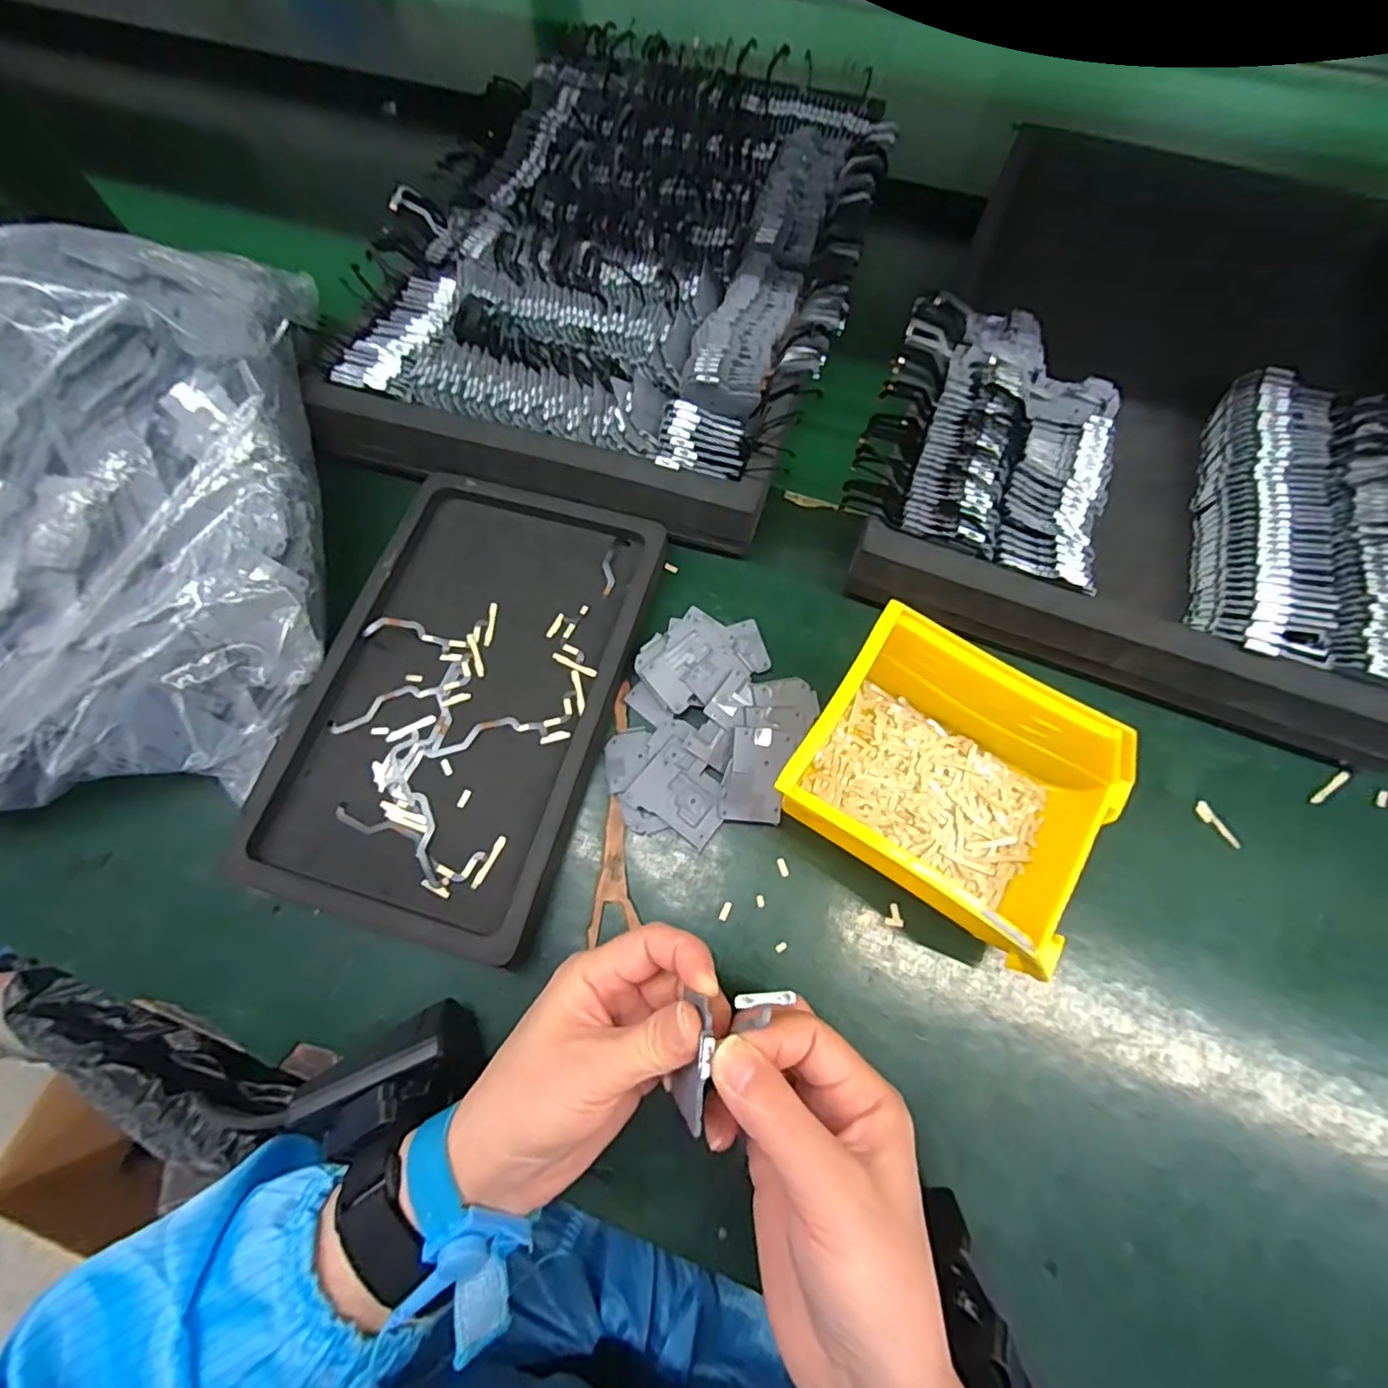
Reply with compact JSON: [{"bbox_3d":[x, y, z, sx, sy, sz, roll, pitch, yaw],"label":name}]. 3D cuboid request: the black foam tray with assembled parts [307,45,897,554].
[{"bbox_3d":[-0.045,-0.301,0.430,0.306,0.068,0.415,14,69,6],"label":"black foam tray with assembled parts"}]

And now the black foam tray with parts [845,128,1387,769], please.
[{"bbox_3d":[0.285,-0.174,0.372,0.316,0.070,0.384,21,69,9],"label":"black foam tray with parts"}]

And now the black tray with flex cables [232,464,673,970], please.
[{"bbox_3d":[-0.124,-0.003,0.324,0.159,0.028,0.245,15,69,6],"label":"black tray with flex cables"}]

